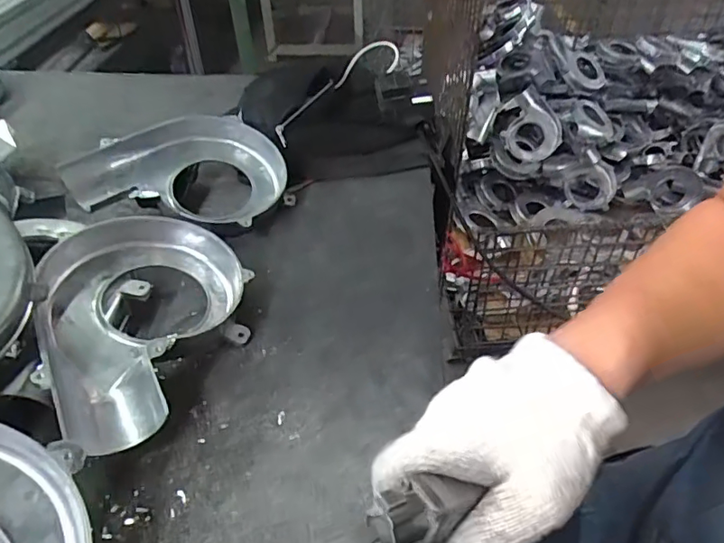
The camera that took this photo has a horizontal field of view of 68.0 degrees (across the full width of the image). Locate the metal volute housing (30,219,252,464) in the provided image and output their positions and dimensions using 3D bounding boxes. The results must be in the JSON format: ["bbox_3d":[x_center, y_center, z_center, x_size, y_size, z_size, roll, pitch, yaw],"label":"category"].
[{"bbox_3d":[-0.160,0.034,0.418,0.149,0.068,0.191,-19,45,-19],"label":"metal volute housing"}]

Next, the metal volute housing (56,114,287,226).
[{"bbox_3d":[-0.182,-0.106,0.569,0.198,0.068,0.133,3,42,5],"label":"metal volute housing"}]

